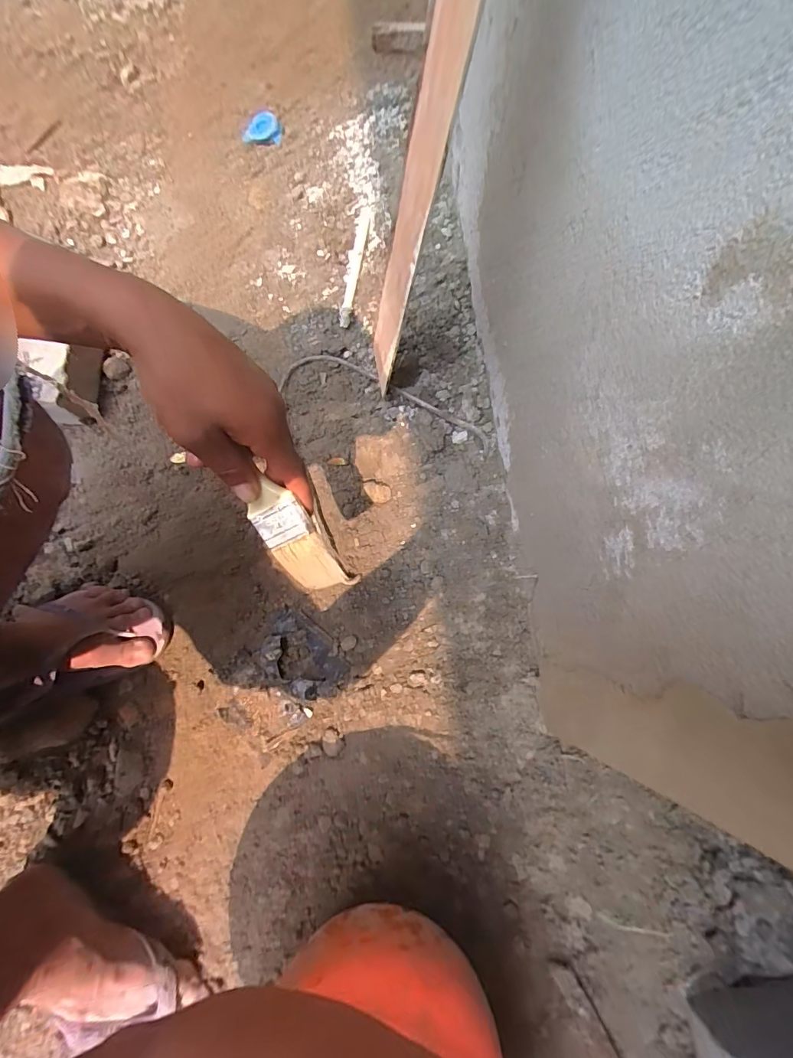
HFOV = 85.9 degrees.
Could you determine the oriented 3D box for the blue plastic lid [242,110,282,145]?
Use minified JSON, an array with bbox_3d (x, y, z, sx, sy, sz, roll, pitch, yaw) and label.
[{"bbox_3d":[-0.245,-0.716,0.764,0.089,0.039,0.032,14,74,26],"label":"blue plastic lid"}]

